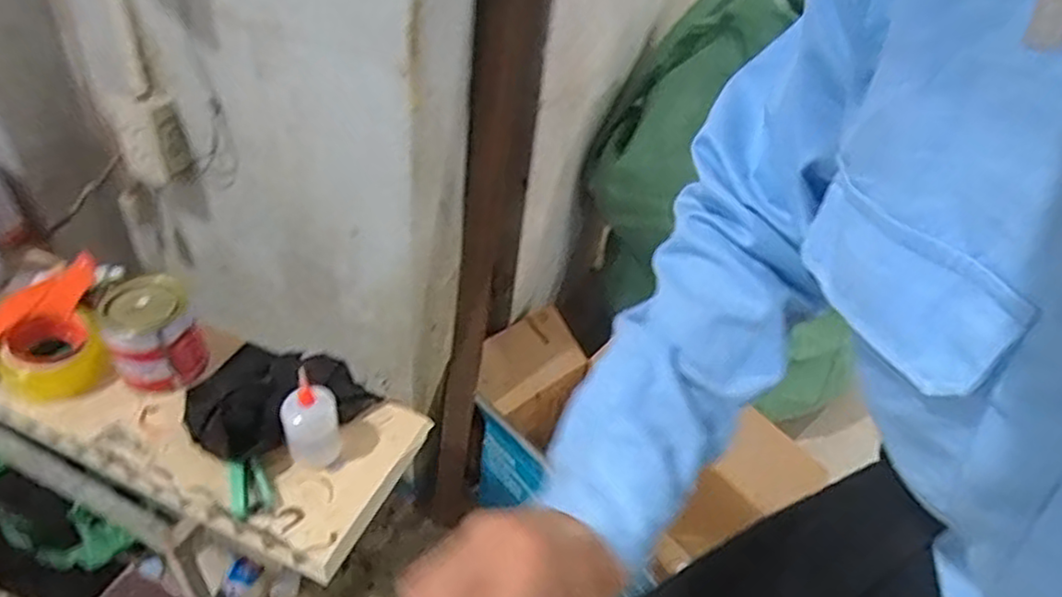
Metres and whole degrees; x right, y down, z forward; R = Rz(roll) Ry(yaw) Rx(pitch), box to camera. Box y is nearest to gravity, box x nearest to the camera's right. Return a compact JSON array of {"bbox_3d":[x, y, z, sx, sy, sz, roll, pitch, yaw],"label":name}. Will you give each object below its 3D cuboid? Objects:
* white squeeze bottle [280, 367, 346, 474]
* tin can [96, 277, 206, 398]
[{"bbox_3d":[-0.241,0.138,0.766,0.059,0.113,0.051,-6,43,-14],"label":"white squeeze bottle"},{"bbox_3d":[-0.453,0.048,0.841,0.094,0.109,0.101,4,42,-4],"label":"tin can"}]

